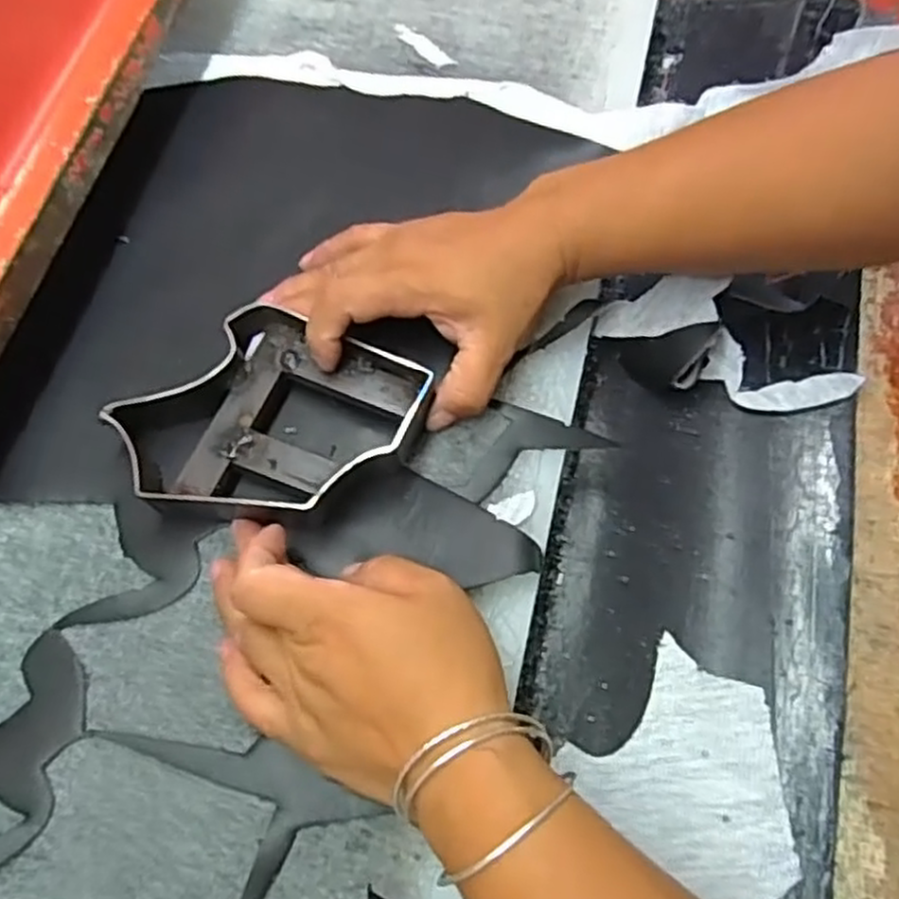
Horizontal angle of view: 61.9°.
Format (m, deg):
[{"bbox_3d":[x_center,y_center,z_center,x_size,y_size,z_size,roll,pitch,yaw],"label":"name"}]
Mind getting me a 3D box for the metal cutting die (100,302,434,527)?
[{"bbox_3d":[-0.087,-0.009,0.371,0.126,0.034,0.113,24,69,12],"label":"metal cutting die"}]

